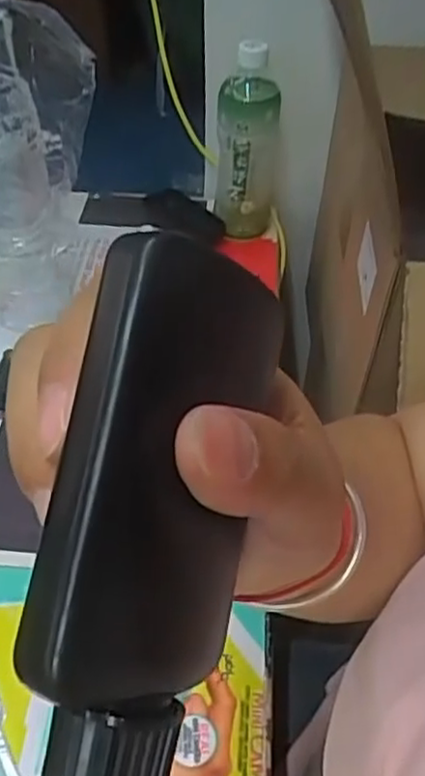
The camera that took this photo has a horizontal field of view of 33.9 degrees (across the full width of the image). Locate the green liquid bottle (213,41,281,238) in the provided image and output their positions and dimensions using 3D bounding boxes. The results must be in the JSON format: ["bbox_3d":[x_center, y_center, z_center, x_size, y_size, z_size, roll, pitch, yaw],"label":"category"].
[{"bbox_3d":[0.035,-0.256,0.736,0.066,0.188,0.057,2,45,1],"label":"green liquid bottle"}]

